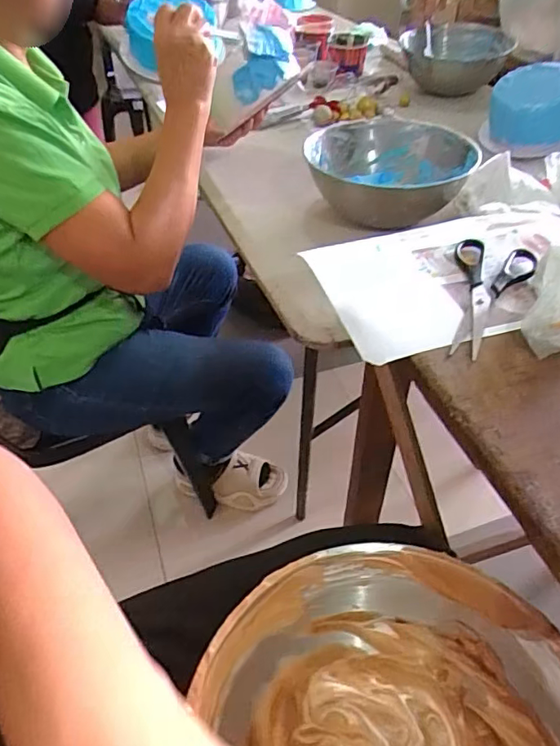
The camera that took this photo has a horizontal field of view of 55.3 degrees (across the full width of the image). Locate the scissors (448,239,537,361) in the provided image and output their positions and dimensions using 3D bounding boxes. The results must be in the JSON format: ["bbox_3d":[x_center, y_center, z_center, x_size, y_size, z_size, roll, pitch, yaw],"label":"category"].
[{"bbox_3d":[0.178,-0.066,0.452,0.067,0.008,0.159,13,46,14],"label":"scissors"}]

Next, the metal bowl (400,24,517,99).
[{"bbox_3d":[0.379,-0.674,1.157,0.230,0.092,0.219,6,45,7],"label":"metal bowl"}]

